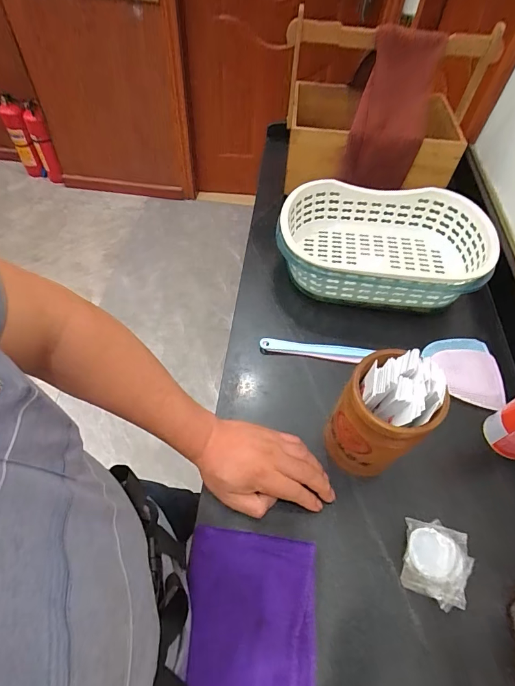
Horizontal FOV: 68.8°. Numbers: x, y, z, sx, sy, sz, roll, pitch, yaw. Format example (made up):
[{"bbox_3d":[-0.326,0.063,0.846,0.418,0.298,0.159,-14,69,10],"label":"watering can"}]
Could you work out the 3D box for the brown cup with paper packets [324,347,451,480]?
[{"bbox_3d":[0.143,0.091,0.449,0.092,0.180,0.093,2,55,-2],"label":"brown cup with paper packets"}]

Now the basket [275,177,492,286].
[{"bbox_3d":[0.218,-0.179,0.681,0.338,0.112,0.237,6,55,1],"label":"basket"}]

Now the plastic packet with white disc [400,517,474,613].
[{"bbox_3d":[0.204,0.250,0.430,0.076,0.028,0.082,24,57,13],"label":"plastic packet with white disc"}]

